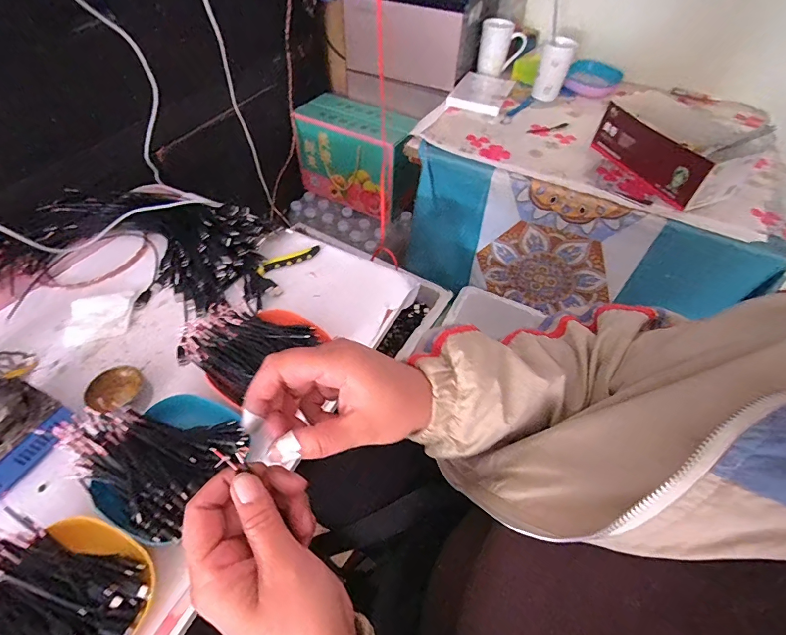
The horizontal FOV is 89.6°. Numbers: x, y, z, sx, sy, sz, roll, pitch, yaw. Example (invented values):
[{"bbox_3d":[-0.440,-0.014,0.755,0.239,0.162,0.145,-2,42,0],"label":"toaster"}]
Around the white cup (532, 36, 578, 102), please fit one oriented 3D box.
[{"bbox_3d":[0.384,-0.593,0.960,0.071,0.127,0.056,15,53,9],"label":"white cup"}]

